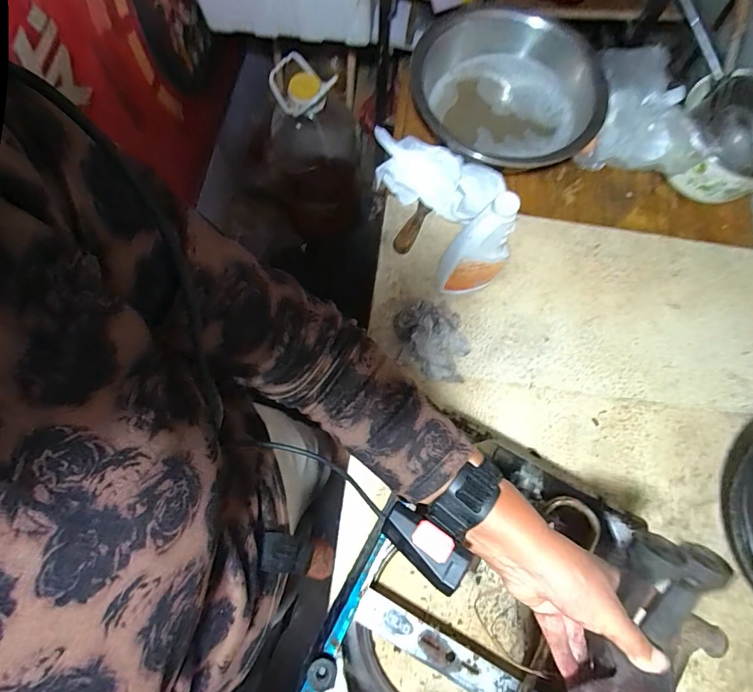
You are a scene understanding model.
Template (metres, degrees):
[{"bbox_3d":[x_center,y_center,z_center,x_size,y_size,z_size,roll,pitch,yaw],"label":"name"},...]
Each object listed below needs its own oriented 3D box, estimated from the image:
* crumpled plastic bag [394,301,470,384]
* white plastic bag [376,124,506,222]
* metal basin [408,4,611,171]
[{"bbox_3d":[0.083,-0.005,0.625,0.098,0.059,0.129,-19,75,-4],"label":"crumpled plastic bag"},{"bbox_3d":[0.095,-0.280,0.692,0.213,0.071,0.086,37,78,10],"label":"white plastic bag"},{"bbox_3d":[0.219,-0.425,0.726,0.308,0.104,0.295,0,74,1],"label":"metal basin"}]

